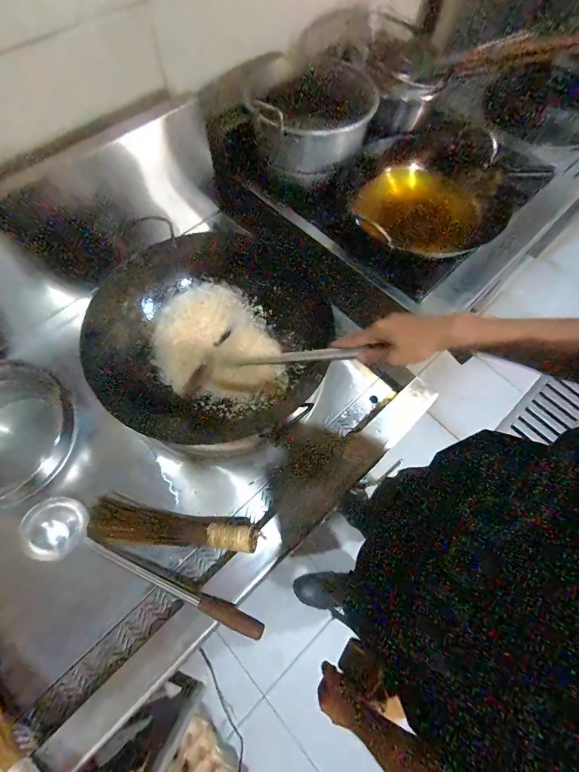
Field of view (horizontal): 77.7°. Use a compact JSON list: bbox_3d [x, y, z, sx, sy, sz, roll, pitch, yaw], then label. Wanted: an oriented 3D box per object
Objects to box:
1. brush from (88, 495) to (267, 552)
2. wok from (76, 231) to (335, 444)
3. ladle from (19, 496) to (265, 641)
[{"bbox_3d":[-0.218,0.265,0.680,0.328,0.072,0.078,5,67,1],"label":"brush"},{"bbox_3d":[-0.149,-0.120,0.756,0.457,0.113,0.451,1,67,-1],"label":"wok"},{"bbox_3d":[-0.260,0.323,0.644,0.464,0.053,0.102,19,68,6],"label":"ladle"}]

